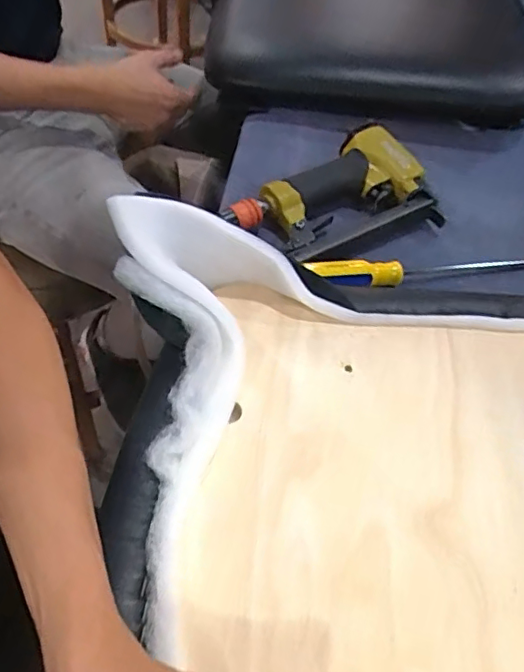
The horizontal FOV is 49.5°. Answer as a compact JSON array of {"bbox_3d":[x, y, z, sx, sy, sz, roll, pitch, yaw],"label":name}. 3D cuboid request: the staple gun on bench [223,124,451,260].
[{"bbox_3d":[0.072,-0.140,0.574,0.202,0.048,0.125,-20,59,-21],"label":"staple gun on bench"}]

